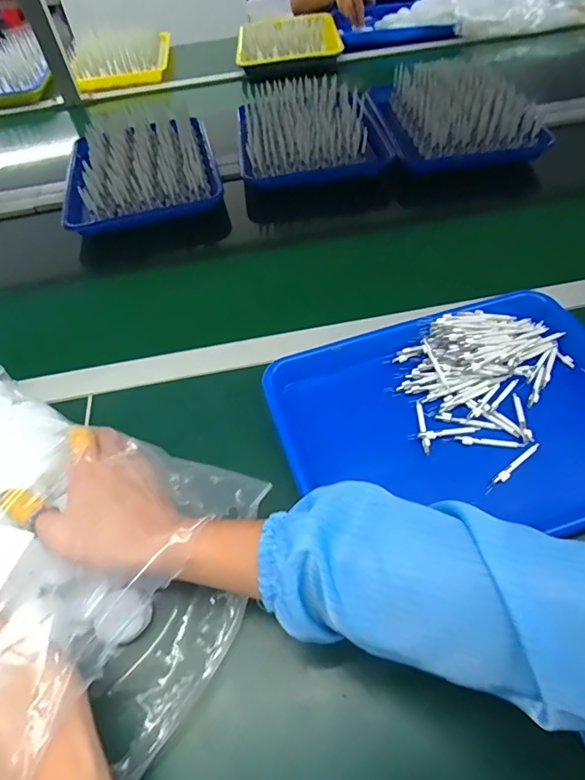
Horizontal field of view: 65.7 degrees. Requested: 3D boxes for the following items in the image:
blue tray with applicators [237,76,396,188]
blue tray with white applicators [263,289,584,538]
[{"bbox_3d":[0.020,-0.420,0.730,0.221,0.062,0.272,-10,52,-3],"label":"blue tray with applicators"},{"bbox_3d":[0.149,0.024,0.415,0.308,0.040,0.242,-17,53,-9],"label":"blue tray with white applicators"}]

